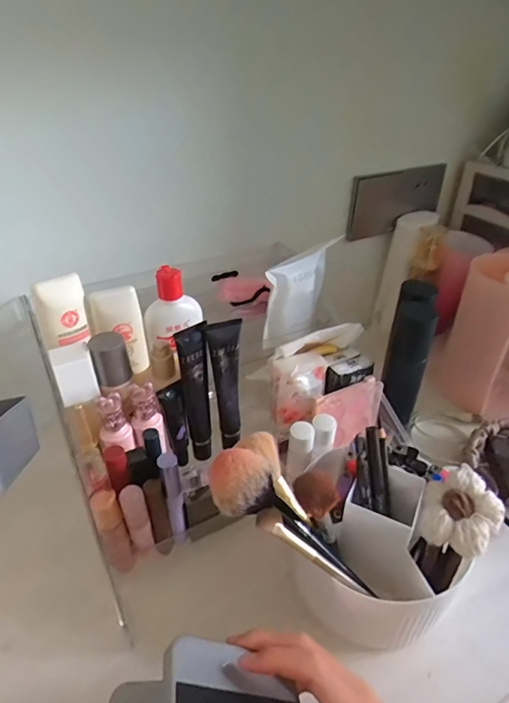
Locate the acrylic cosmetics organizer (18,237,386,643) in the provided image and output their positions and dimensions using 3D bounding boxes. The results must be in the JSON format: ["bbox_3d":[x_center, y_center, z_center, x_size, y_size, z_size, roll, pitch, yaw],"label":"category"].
[{"bbox_3d":[-0.036,0.020,0.439,0.304,0.186,0.198,-25,42,-31],"label":"acrylic cosmetics organizer"}]

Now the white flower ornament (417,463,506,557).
[{"bbox_3d":[0.158,0.120,0.343,0.054,0.029,0.057,19,39,25],"label":"white flower ornament"}]

